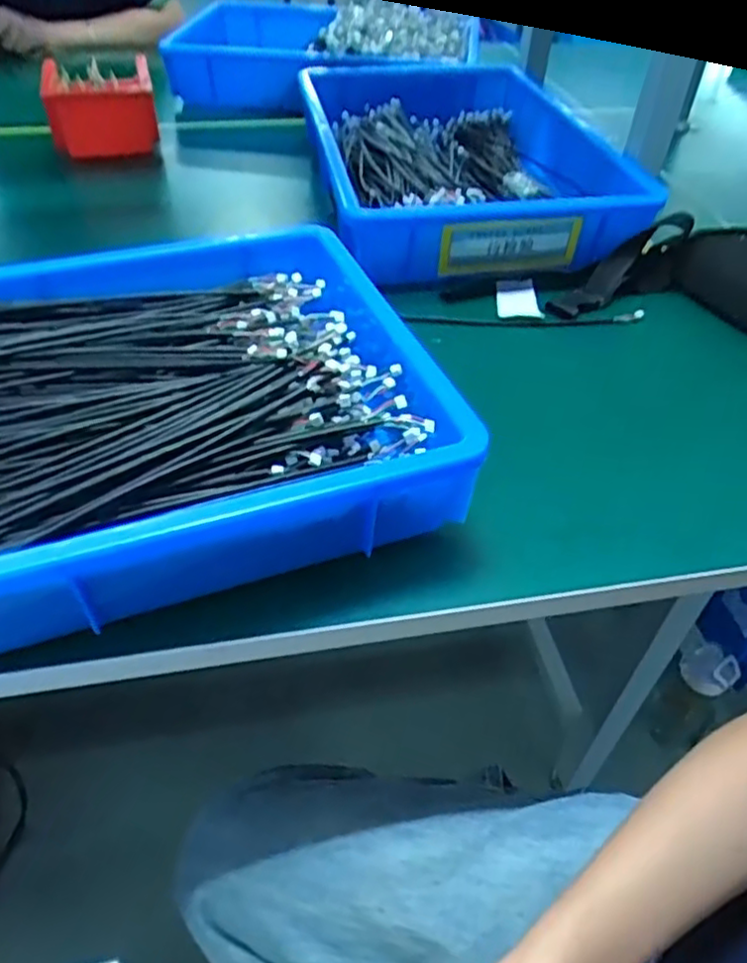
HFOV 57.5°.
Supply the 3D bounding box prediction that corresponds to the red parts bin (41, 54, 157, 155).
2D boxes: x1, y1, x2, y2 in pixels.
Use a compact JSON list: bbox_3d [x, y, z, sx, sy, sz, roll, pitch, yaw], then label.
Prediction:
[{"bbox_3d":[-0.350,-0.493,0.882,0.128,0.067,0.189,-9,47,-11],"label":"red parts bin"}]

